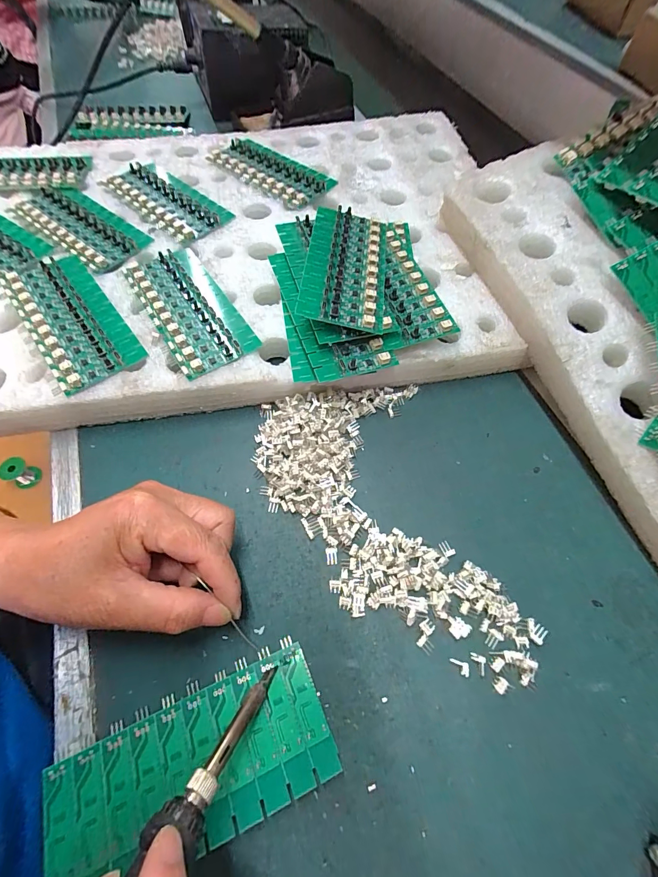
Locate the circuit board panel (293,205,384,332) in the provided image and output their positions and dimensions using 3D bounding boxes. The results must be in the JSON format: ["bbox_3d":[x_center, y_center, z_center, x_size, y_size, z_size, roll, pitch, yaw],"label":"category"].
[{"bbox_3d":[0.014,-0.139,0.296,0.062,0.006,0.134,10,59,-6],"label":"circuit board panel"}]

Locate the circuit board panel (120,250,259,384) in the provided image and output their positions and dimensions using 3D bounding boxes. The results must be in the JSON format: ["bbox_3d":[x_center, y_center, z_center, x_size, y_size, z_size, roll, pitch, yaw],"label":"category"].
[{"bbox_3d":[-0.115,-0.110,0.307,0.062,0.007,0.139,-29,66,-16],"label":"circuit board panel"}]

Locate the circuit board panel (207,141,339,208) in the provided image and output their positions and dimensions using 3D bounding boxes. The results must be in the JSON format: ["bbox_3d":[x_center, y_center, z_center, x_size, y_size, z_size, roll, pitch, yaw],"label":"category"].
[{"bbox_3d":[-0.062,-0.290,0.403,0.133,0.011,0.064,38,68,18],"label":"circuit board panel"}]

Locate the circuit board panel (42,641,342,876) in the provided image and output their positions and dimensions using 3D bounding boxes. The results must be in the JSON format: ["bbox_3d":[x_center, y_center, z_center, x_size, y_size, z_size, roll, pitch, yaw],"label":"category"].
[{"bbox_3d":[-0.069,0.170,0.193,0.137,0.013,0.062,-21,64,-13],"label":"circuit board panel"}]

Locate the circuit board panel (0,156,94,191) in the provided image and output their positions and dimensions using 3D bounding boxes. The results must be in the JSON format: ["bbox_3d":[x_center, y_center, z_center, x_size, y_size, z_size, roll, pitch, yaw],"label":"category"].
[{"bbox_3d":[-0.324,-0.273,0.387,0.143,0.009,0.055,-4,62,-3],"label":"circuit board panel"}]

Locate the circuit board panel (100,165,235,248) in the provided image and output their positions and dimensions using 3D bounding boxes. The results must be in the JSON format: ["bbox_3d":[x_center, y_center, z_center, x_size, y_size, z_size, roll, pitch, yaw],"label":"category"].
[{"bbox_3d":[-0.162,-0.240,0.374,0.138,0.009,0.063,40,68,18],"label":"circuit board panel"}]

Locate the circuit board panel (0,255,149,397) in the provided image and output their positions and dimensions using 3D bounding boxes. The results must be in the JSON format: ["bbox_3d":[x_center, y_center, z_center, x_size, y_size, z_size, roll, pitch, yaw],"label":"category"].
[{"bbox_3d":[-0.204,-0.096,0.296,0.063,0.010,0.139,-33,67,-17],"label":"circuit board panel"}]

